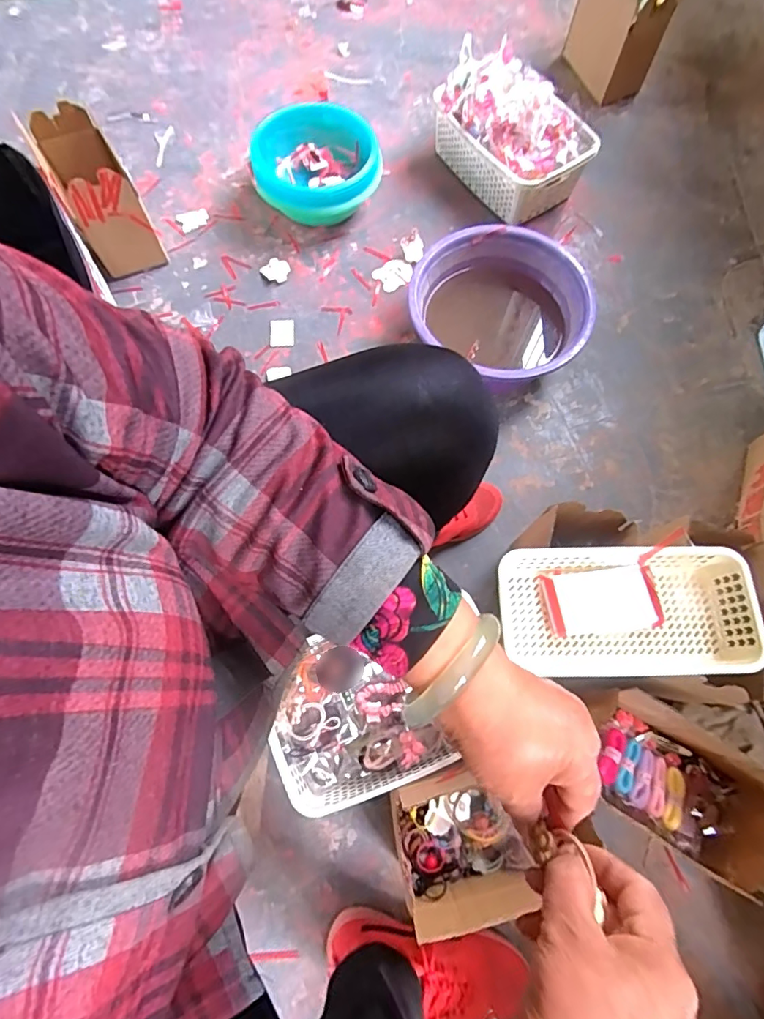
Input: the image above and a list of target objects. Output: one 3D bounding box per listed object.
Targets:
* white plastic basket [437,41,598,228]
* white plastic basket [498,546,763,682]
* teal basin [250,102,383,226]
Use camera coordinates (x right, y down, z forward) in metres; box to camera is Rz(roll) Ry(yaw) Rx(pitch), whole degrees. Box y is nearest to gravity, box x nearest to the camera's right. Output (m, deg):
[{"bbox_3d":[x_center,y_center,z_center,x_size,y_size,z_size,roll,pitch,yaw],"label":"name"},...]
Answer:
[{"bbox_3d":[0.234,-0.691,0.944,0.179,0.154,0.286,-35,75,-12],"label":"white plastic basket"},{"bbox_3d":[0.262,0.112,0.545,0.257,0.049,0.132,0,71,-1],"label":"white plastic basket"},{"bbox_3d":[-0.121,-0.622,0.937,0.200,0.106,0.215,0,71,-1],"label":"teal basin"}]

